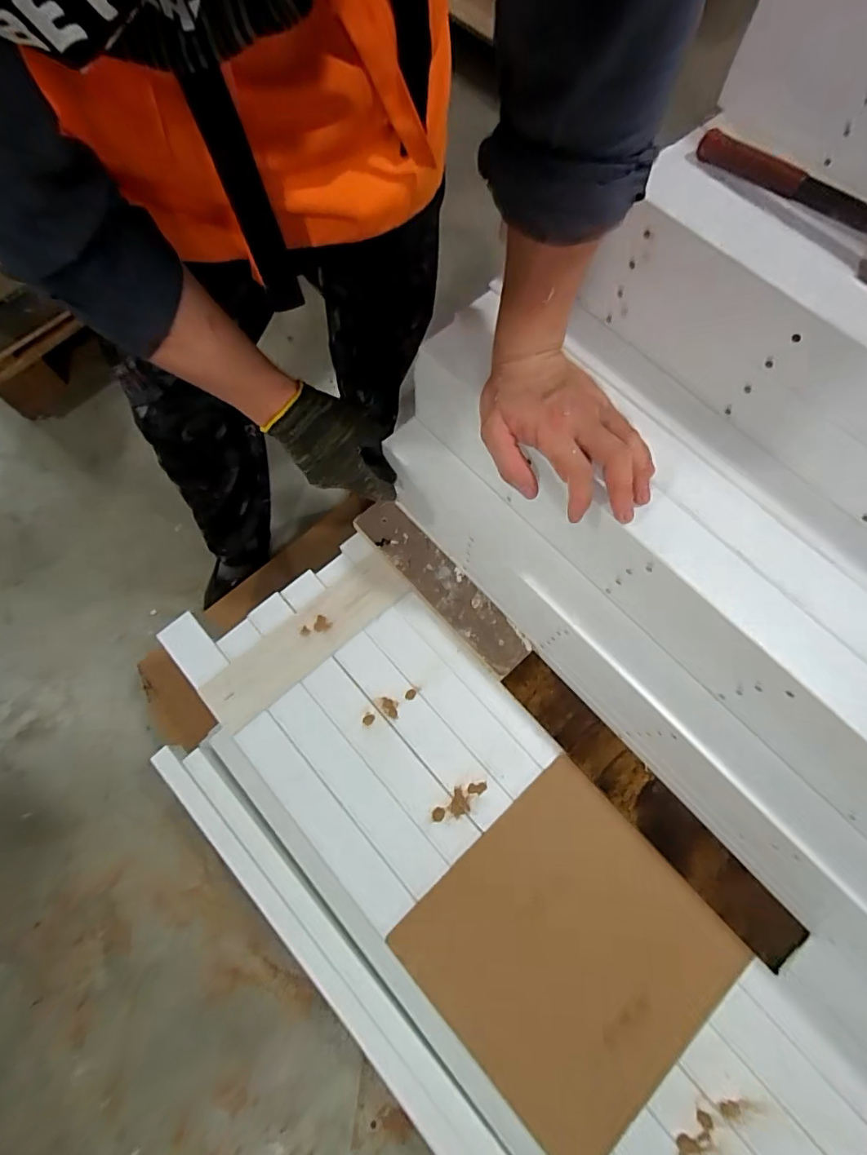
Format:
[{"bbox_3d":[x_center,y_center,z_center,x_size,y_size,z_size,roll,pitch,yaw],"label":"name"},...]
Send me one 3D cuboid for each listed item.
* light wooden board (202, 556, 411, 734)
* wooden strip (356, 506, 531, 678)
[{"bbox_3d":[-0.150,0.071,0.599,0.258,0.010,0.072,-38,74,-13],"label":"light wooden board"},{"bbox_3d":[0.008,0.005,0.616,0.058,0.015,0.263,-41,75,-14],"label":"wooden strip"}]

